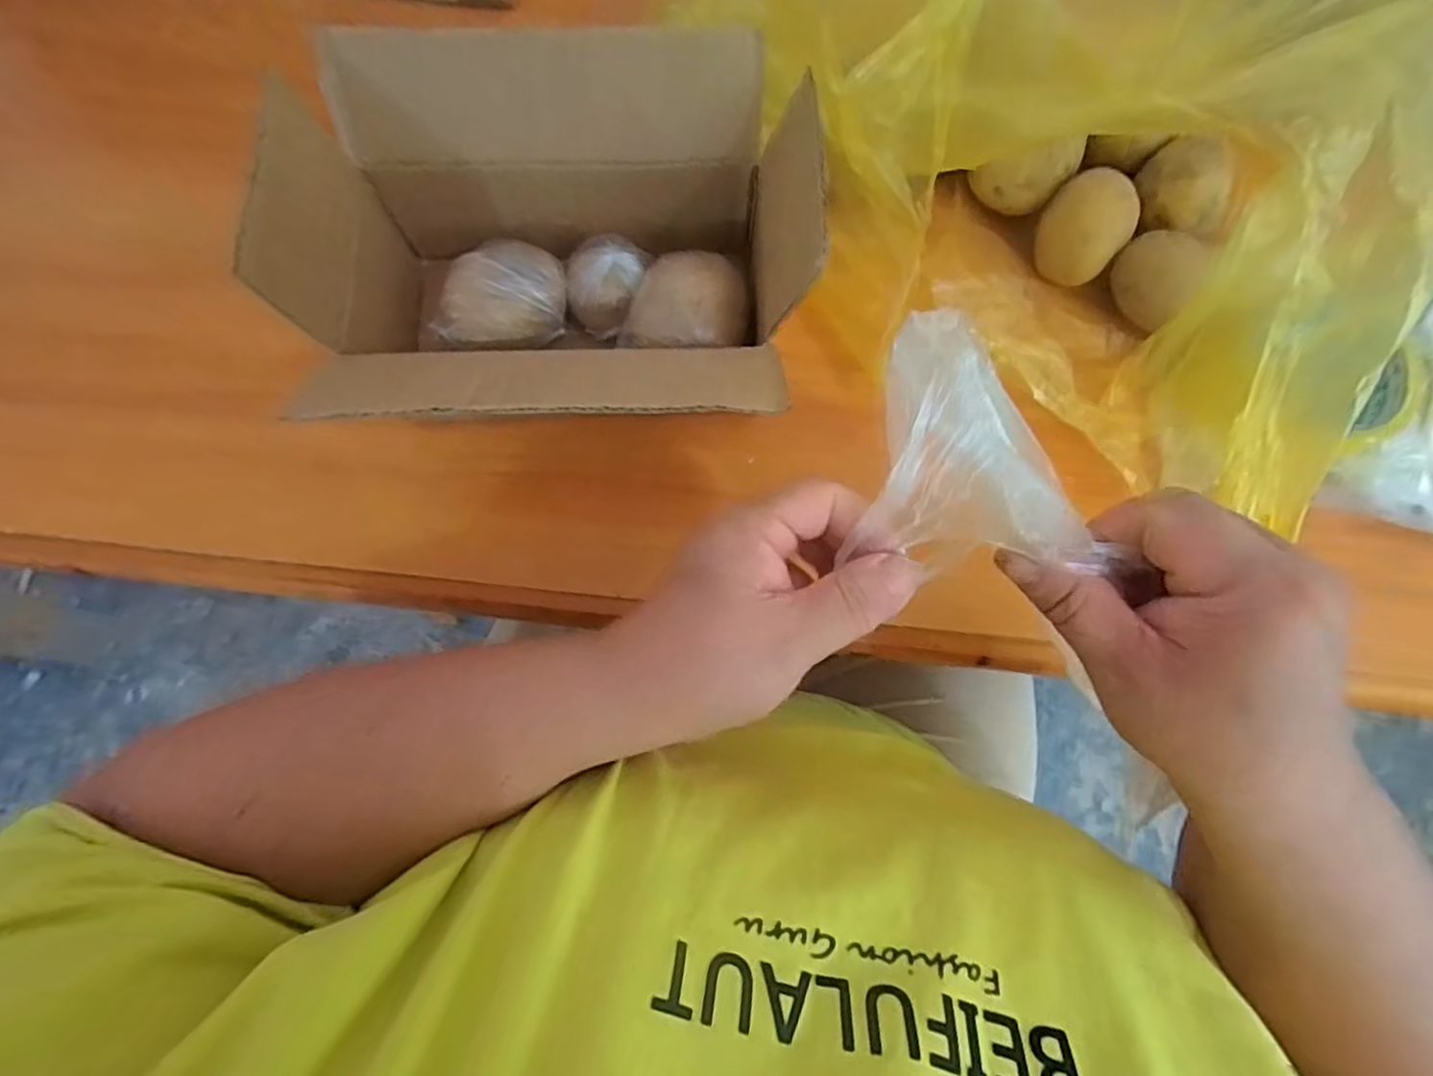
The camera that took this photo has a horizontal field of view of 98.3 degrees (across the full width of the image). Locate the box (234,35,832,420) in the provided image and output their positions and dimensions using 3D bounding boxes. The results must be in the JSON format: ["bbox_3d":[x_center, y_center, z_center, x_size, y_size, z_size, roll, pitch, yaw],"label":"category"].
[{"bbox_3d":[-0.081,-0.122,0.310,0.212,0.126,0.170,2,74,1],"label":"box"}]

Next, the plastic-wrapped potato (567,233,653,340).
[{"bbox_3d":[-0.061,-0.142,0.346,0.042,0.035,0.046,18,75,6],"label":"plastic-wrapped potato"}]

